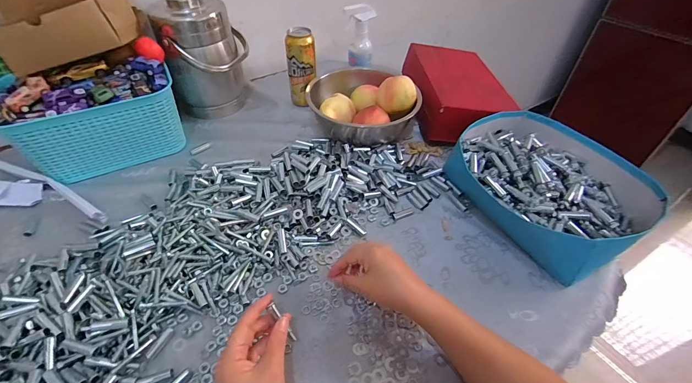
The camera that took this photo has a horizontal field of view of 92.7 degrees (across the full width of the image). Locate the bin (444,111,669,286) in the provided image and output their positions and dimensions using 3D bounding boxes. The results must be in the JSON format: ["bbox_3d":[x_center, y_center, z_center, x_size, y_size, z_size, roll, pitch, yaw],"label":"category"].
[{"bbox_3d":[0.332,-0.015,0.573,0.255,0.095,0.300,-25,52,-24],"label":"bin"}]

